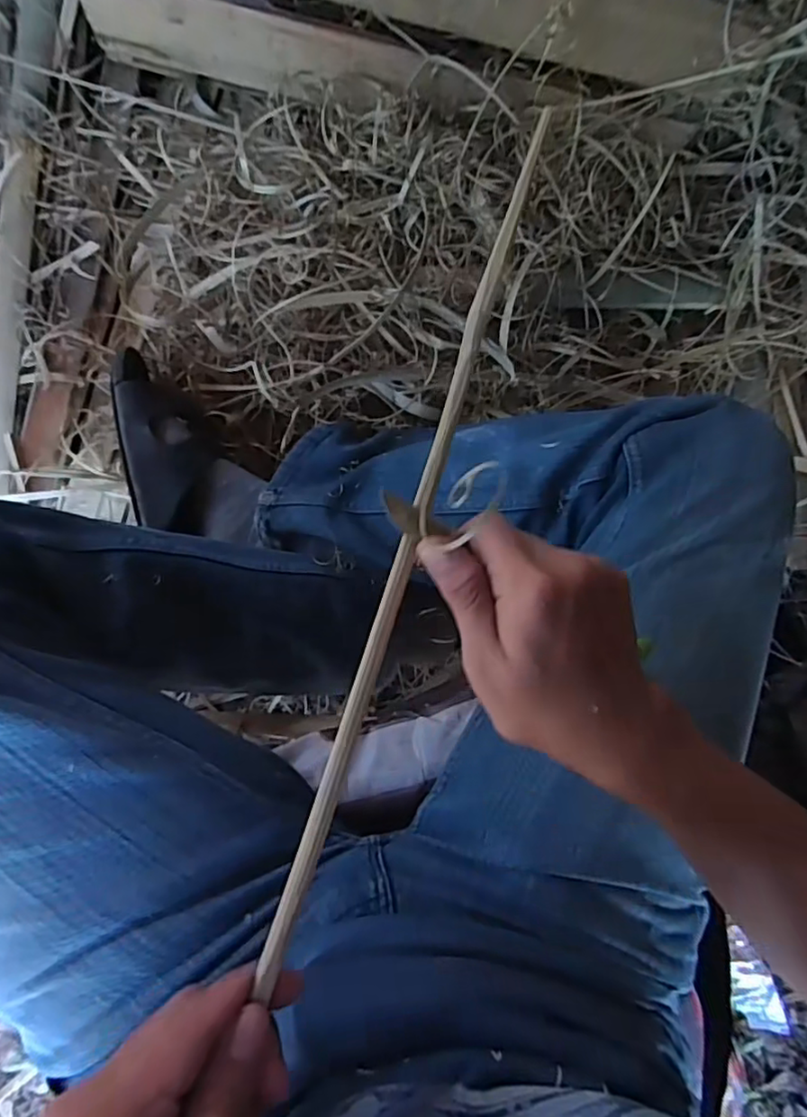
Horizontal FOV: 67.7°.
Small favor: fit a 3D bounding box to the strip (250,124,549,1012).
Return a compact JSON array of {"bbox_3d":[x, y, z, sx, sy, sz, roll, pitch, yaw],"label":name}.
[{"bbox_3d":[0.013,-0.039,0.276,0.011,0.006,0.424,20,76,-9],"label":"strip"}]

